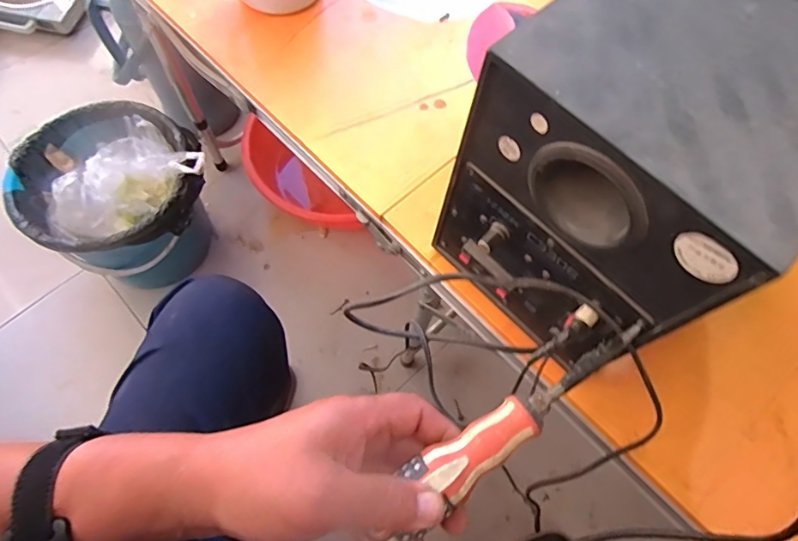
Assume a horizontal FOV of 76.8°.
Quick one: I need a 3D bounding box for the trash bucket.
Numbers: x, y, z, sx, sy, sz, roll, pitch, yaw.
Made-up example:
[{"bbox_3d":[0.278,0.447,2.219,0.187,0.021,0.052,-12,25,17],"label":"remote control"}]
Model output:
[{"bbox_3d":[-0.491,-0.121,0.936,0.289,0.268,0.278,1,66,-2],"label":"trash bucket"}]

